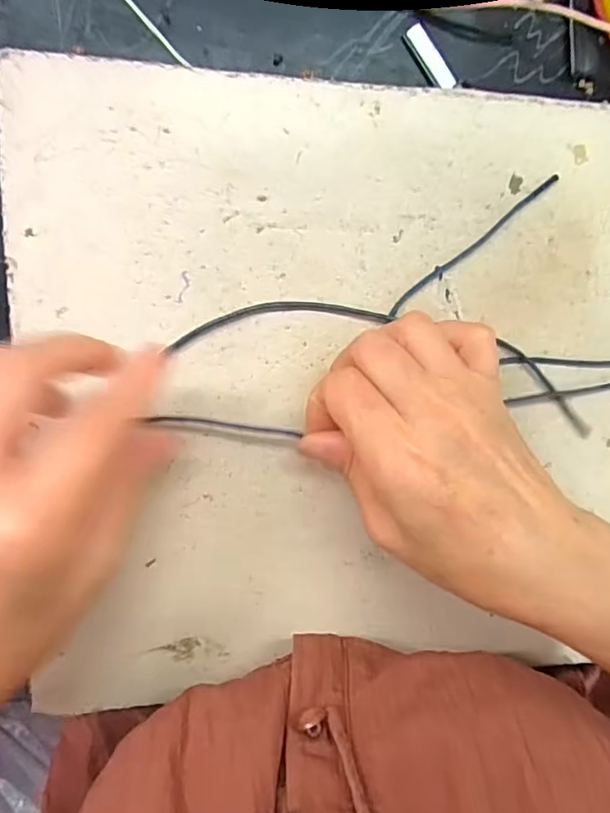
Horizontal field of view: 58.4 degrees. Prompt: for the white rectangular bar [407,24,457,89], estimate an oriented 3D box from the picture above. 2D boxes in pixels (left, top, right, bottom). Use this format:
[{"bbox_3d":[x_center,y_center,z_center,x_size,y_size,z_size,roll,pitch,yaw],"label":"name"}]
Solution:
[{"bbox_3d":[0.063,-0.174,0.273,0.008,0.004,0.034,-39,104,-2],"label":"white rectangular bar"}]

